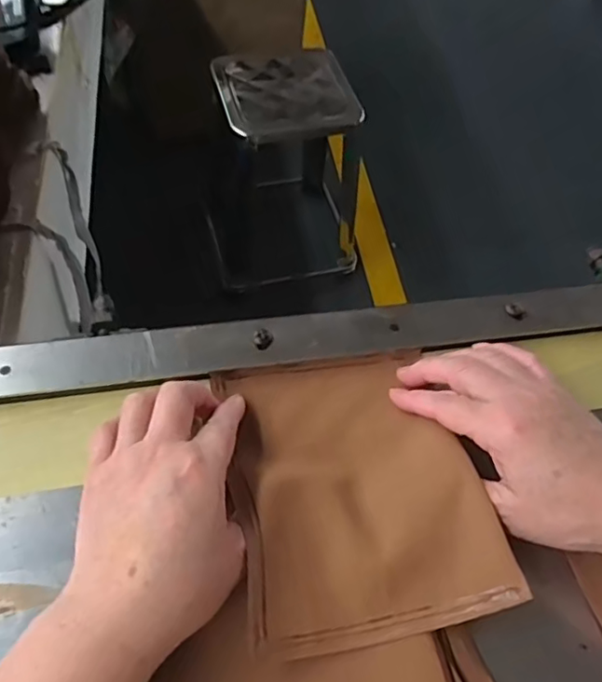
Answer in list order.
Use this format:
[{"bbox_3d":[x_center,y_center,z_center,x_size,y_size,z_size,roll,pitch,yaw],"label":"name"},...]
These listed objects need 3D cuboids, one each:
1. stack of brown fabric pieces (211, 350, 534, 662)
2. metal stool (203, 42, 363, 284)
[{"bbox_3d":[0.029,0.077,0.331,0.131,0.039,0.167,-7,57,-10],"label":"stack of brown fabric pieces"},{"bbox_3d":[-0.050,-0.408,1.415,0.353,0.465,0.367,-14,58,-14],"label":"metal stool"}]

